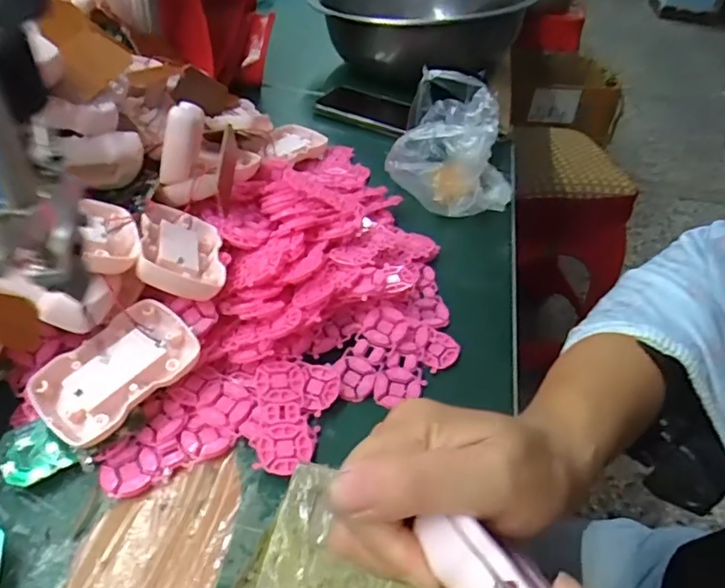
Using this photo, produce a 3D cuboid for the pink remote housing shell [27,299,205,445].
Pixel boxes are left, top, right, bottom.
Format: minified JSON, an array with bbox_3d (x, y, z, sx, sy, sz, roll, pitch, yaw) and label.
[{"bbox_3d":[-0.143,0.045,0.338,0.054,0.015,0.089,41,64,10],"label":"pink remote housing shell"}]

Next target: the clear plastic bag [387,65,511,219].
[{"bbox_3d":[0.092,-0.144,0.559,0.118,0.082,0.143,14,43,8],"label":"clear plastic bag"}]

